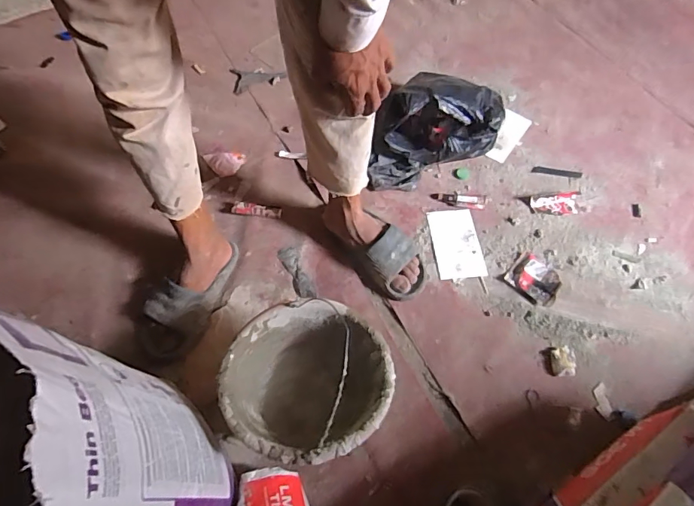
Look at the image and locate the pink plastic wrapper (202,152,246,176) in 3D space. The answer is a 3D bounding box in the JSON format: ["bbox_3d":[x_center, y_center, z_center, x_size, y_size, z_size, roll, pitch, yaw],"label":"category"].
[{"bbox_3d":[-0.305,-0.224,1.108,0.099,0.014,0.069,-6,61,-6],"label":"pink plastic wrapper"}]

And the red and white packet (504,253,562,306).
[{"bbox_3d":[0.397,0.058,0.936,0.095,0.018,0.107,-36,68,-20],"label":"red and white packet"}]

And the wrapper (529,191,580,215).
[{"bbox_3d":[0.488,-0.117,1.041,0.112,0.018,0.062,2,60,-1],"label":"wrapper"}]

